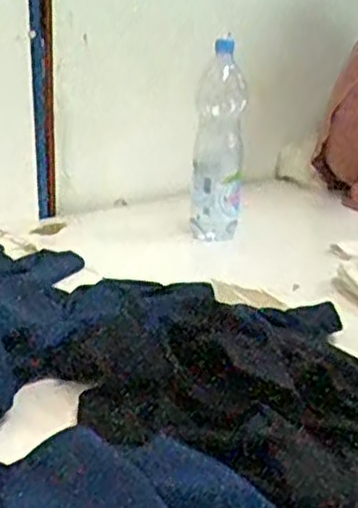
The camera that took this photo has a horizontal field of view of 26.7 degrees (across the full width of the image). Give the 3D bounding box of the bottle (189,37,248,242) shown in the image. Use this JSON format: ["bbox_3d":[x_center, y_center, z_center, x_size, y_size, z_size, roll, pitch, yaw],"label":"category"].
[{"bbox_3d":[0.071,-0.192,1.326,0.086,0.318,0.093,1,18,-3],"label":"bottle"}]

